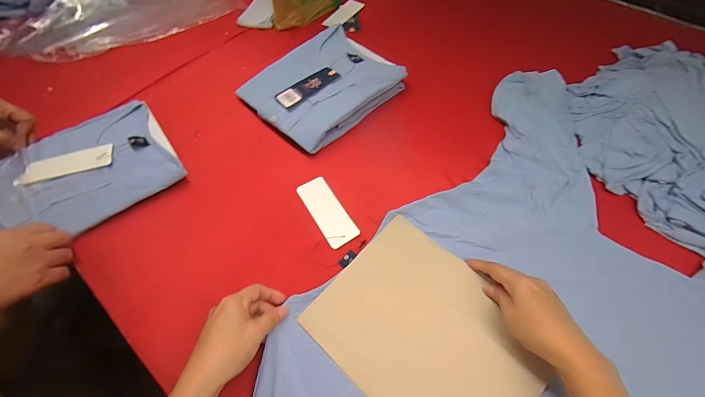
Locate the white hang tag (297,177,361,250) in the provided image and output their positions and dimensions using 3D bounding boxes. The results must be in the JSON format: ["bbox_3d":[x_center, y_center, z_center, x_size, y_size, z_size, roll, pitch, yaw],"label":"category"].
[{"bbox_3d":[-0.039,0.018,0.479,0.047,0.004,0.124,-29,59,-11],"label":"white hang tag"}]

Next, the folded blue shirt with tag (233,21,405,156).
[{"bbox_3d":[-0.062,-0.217,0.600,0.255,0.044,0.223,-38,65,-24],"label":"folded blue shirt with tag"}]

